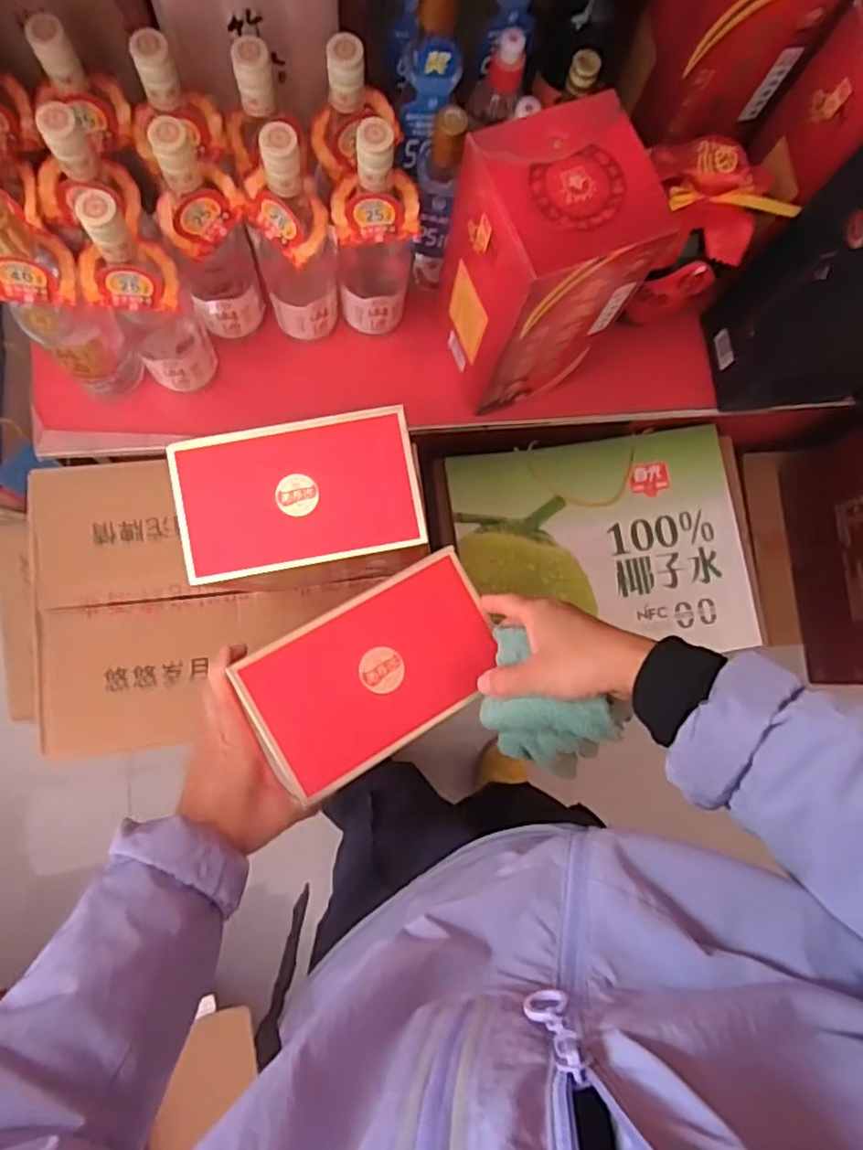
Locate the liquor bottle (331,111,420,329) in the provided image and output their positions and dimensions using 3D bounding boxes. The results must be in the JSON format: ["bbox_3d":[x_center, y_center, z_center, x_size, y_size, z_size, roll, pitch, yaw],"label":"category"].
[{"bbox_3d":[-0.053,-0.311,0.633,0.072,0.250,0.058,7,81,-5],"label":"liquor bottle"}]

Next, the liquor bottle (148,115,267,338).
[{"bbox_3d":[-0.202,-0.305,0.609,0.073,0.235,0.067,-19,84,-8],"label":"liquor bottle"}]

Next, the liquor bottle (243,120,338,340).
[{"bbox_3d":[-0.126,-0.305,0.621,0.071,0.244,0.064,-9,83,-7],"label":"liquor bottle"}]

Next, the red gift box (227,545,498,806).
[{"bbox_3d":[-0.037,0.067,0.486,0.181,0.031,0.106,-31,86,-9],"label":"red gift box"}]

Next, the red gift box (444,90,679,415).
[{"bbox_3d":[0.096,-0.276,0.627,0.126,0.255,0.128,-24,85,-8],"label":"red gift box"}]

